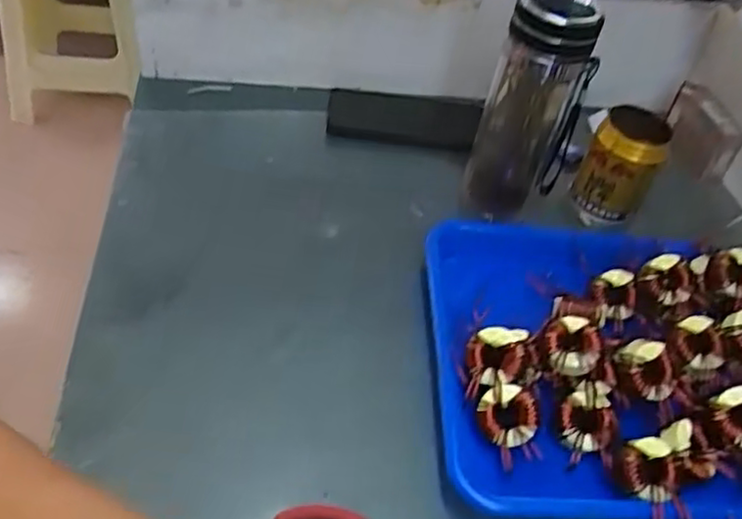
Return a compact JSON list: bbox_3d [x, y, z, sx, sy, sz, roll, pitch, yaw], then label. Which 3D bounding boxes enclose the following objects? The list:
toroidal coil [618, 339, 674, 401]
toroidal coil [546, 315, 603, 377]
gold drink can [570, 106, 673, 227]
[{"bbox_3d":[0.183,0.074,0.462,0.030,0.028,0.040,-16,50,-25],"label":"toroidal coil"},{"bbox_3d":[0.136,0.062,0.470,0.036,0.027,0.040,22,45,12],"label":"toroidal coil"},{"bbox_3d":[0.225,-0.084,0.625,0.063,0.094,0.054,25,46,15],"label":"gold drink can"}]

